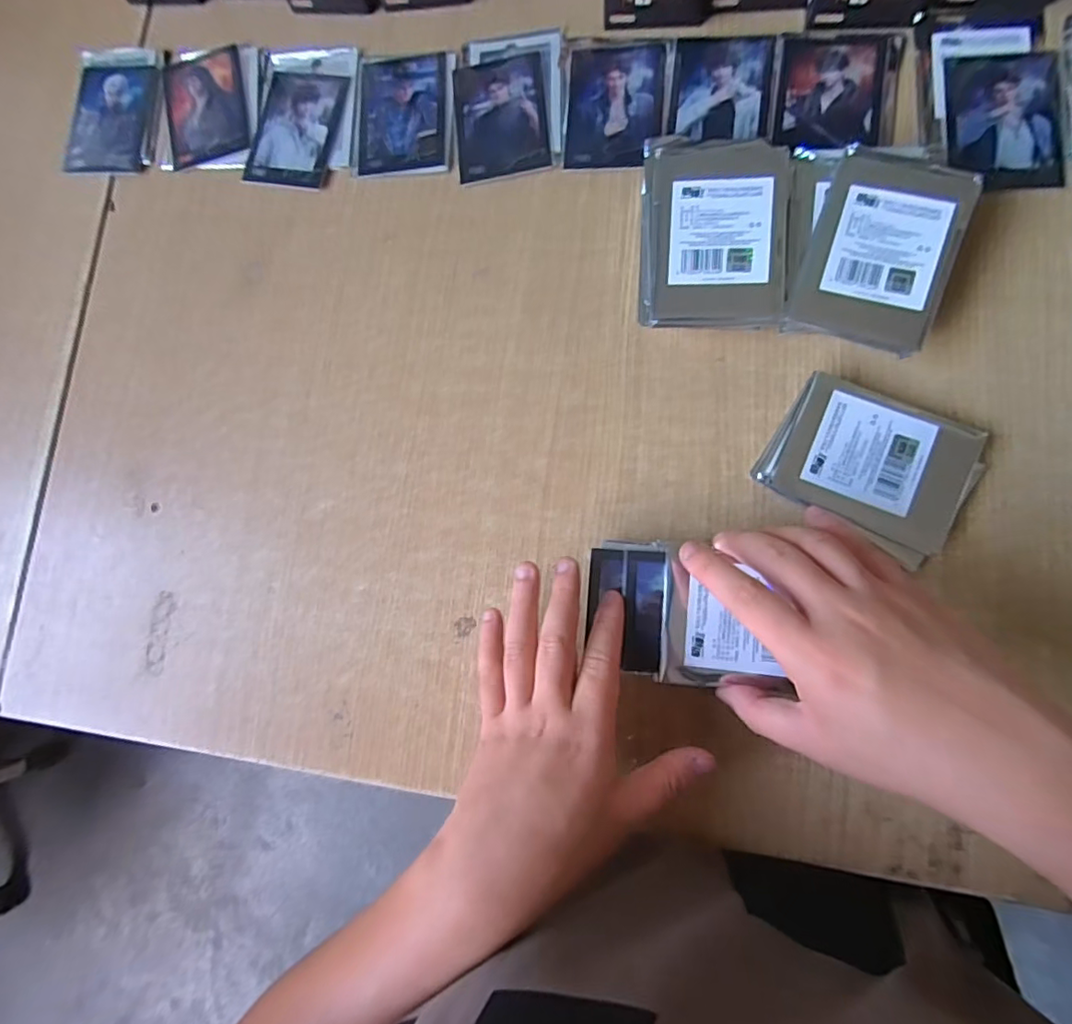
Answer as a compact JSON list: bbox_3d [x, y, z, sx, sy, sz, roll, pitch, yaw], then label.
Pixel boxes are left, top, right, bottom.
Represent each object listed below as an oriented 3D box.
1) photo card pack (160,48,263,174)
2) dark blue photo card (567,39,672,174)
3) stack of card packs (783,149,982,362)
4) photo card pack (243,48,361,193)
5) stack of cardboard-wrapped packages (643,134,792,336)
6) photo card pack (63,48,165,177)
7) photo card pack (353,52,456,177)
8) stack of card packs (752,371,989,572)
[{"bbox_3d":[-0.266,-0.332,0.439,0.083,0.004,0.109,-4,83,7],"label":"photo card pack"},{"bbox_3d":[0.060,-0.300,0.394,0.073,0.004,0.096,3,84,8],"label":"dark blue photo card"},{"bbox_3d":[0.205,-0.164,0.339,0.097,0.039,0.115,14,85,9],"label":"stack of card packs"},{"bbox_3d":[-0.184,-0.317,0.428,0.082,0.004,0.122,4,84,8],"label":"photo card pack"},{"bbox_3d":[0.115,-0.180,0.350,0.089,0.043,0.123,1,84,8],"label":"stack of cardboard-wrapped packages"},{"bbox_3d":[-0.354,-0.338,0.452,0.079,0.007,0.110,0,83,7],"label":"photo card pack"},{"bbox_3d":[-0.102,-0.313,0.418,0.077,0.004,0.105,0,83,8],"label":"photo card pack"},{"bbox_3d":[0.209,-0.034,0.333,0.113,0.016,0.091,30,88,10],"label":"stack of card packs"}]

